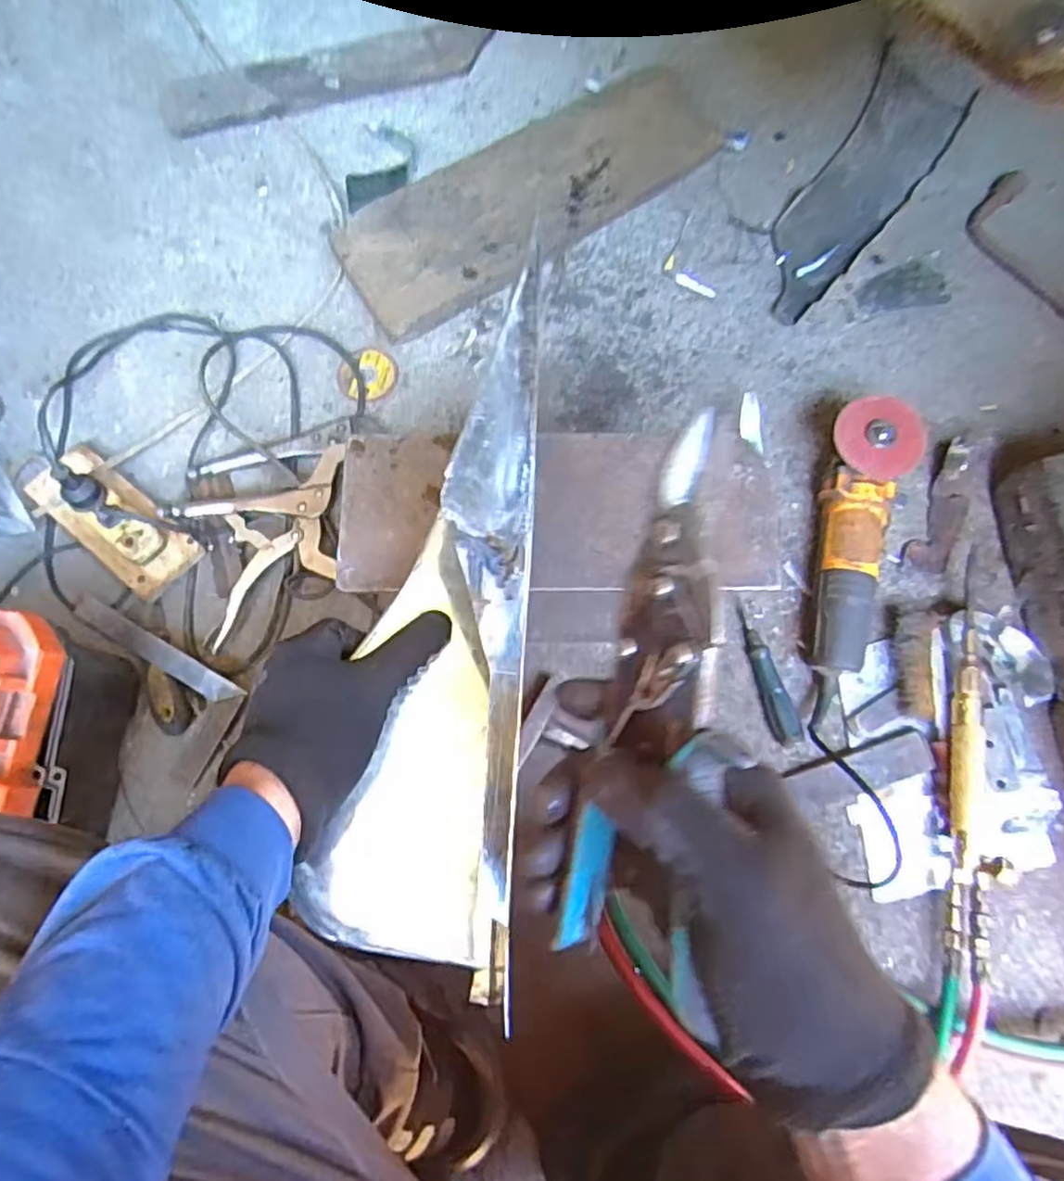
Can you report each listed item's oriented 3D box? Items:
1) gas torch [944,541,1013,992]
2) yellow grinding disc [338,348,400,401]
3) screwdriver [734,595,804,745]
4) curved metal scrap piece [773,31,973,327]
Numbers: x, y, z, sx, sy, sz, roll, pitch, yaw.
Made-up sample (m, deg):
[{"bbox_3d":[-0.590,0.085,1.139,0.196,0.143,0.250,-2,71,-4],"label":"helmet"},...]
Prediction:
[{"bbox_3d":[0.441,0.172,0.695,0.043,0.062,0.405,8,76,2],"label":"gas torch"},{"bbox_3d":[-0.193,-0.254,0.810,0.067,0.008,0.068,0,75,0],"label":"yellow grinding disc"},{"bbox_3d":[0.242,0.081,0.714,0.024,0.025,0.154,-14,76,-3],"label":"screwdriver"},{"bbox_3d":[0.416,-0.512,0.865,0.123,0.014,0.436,32,78,8],"label":"curved metal scrap piece"}]

